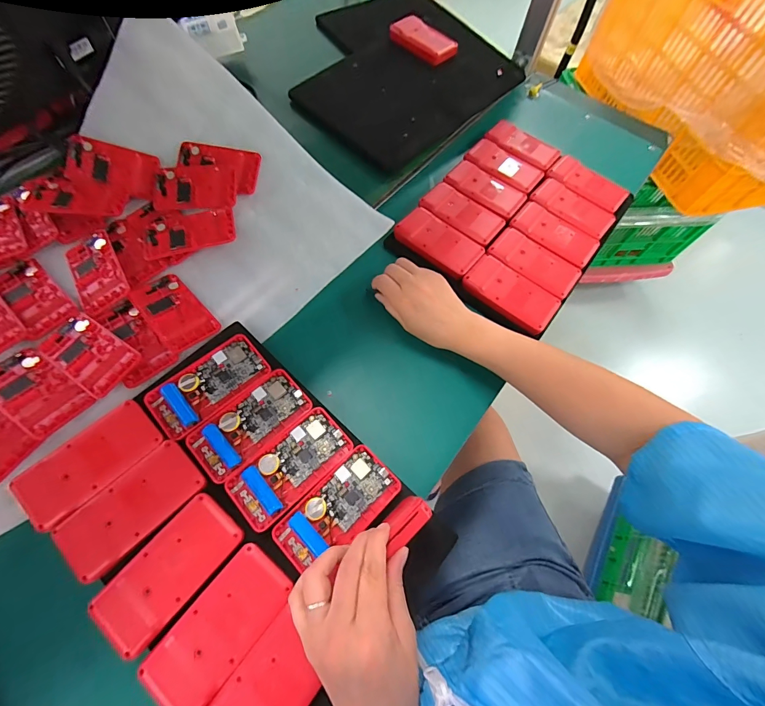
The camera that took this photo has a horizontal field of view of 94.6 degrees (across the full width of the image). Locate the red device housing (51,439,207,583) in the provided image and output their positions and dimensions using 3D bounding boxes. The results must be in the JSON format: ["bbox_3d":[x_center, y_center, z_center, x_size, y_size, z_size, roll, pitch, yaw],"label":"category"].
[{"bbox_3d":[-0.232,0.142,0.326,0.060,0.010,0.118,41,70,14],"label":"red device housing"}]

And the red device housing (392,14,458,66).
[{"bbox_3d":[0.074,-0.572,0.645,0.071,0.021,0.126,-40,74,-18],"label":"red device housing"}]

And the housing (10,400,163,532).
[{"bbox_3d":[-0.283,0.105,0.341,0.063,0.014,0.119,39,70,13],"label":"housing"}]

